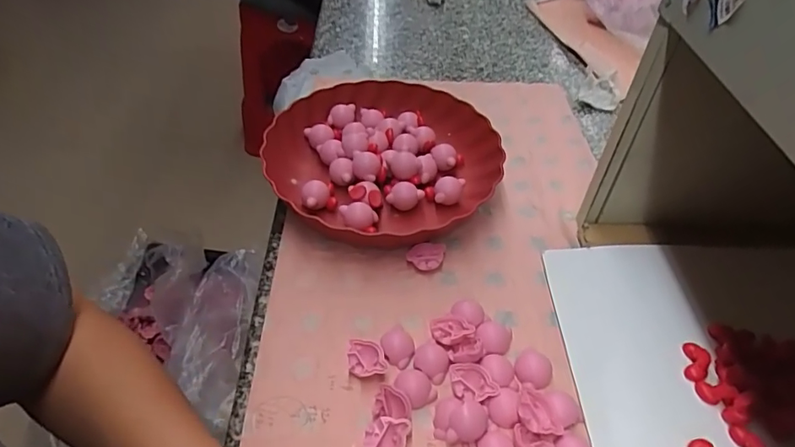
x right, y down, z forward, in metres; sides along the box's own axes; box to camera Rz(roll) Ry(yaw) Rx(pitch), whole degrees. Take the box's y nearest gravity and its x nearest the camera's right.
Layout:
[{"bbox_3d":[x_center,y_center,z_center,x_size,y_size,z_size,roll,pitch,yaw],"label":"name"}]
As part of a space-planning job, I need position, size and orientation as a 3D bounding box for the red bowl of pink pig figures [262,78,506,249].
[{"bbox_3d":[-0.012,-0.068,0.531,0.228,0.059,0.240,-1,46,1],"label":"red bowl of pink pig figures"}]

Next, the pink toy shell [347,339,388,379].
[{"bbox_3d":[-0.024,0.106,0.385,0.028,0.009,0.030,-7,46,-4],"label":"pink toy shell"}]

